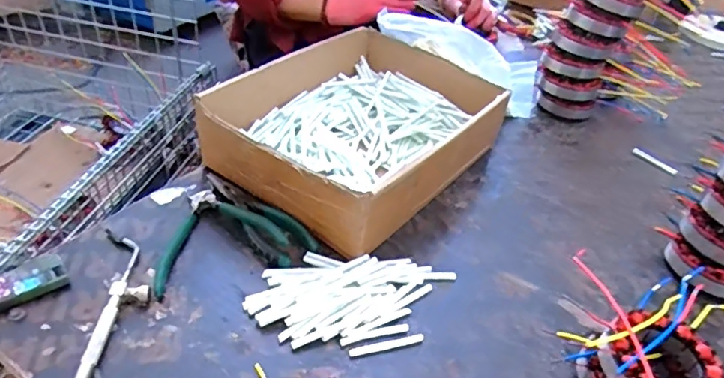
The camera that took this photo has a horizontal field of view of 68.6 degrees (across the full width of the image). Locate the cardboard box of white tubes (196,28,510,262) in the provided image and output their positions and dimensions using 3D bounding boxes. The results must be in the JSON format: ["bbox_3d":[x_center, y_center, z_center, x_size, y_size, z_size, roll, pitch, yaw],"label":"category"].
[{"bbox_3d":[0.002,-0.076,0.652,0.245,0.094,0.327,30,44,26],"label":"cardboard box of white tubes"}]

